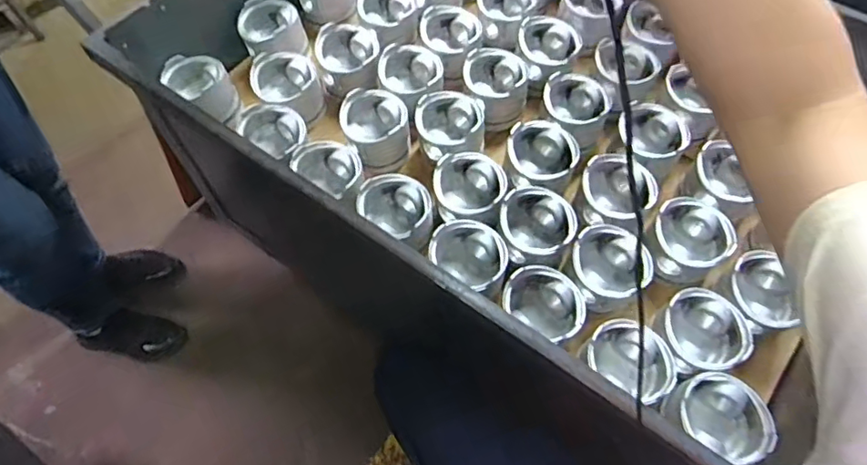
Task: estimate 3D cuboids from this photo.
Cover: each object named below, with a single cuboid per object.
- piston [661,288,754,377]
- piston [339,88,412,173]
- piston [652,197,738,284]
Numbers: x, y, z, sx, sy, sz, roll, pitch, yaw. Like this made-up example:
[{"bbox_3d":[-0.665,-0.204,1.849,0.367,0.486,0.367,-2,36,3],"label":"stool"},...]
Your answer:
[{"bbox_3d":[0.341,0.134,0.711,0.102,0.066,0.115,34,67,17],"label":"piston"},{"bbox_3d":[-0.092,-0.163,0.893,0.106,0.083,0.110,-10,62,-5],"label":"piston"},{"bbox_3d":[0.359,0.010,0.776,0.102,0.073,0.106,0,61,0],"label":"piston"}]

